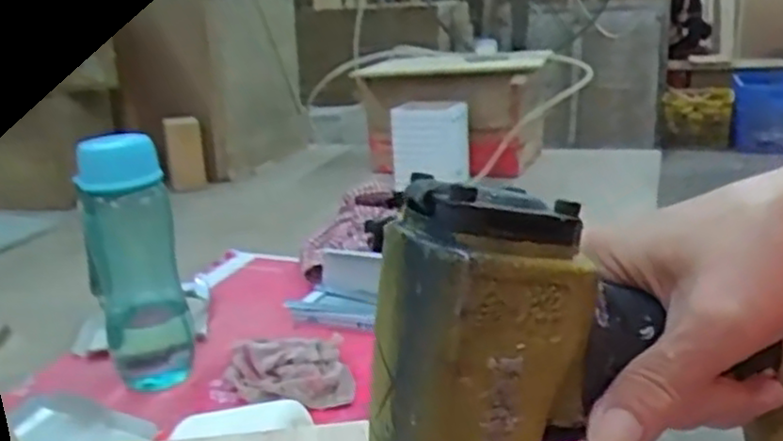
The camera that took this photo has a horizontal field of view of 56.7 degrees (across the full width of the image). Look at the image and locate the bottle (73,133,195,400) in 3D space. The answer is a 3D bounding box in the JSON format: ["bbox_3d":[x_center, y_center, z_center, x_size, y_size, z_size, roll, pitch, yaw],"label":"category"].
[{"bbox_3d":[-0.241,0.033,0.682,0.079,0.230,0.080,-9,18,-21],"label":"bottle"}]

